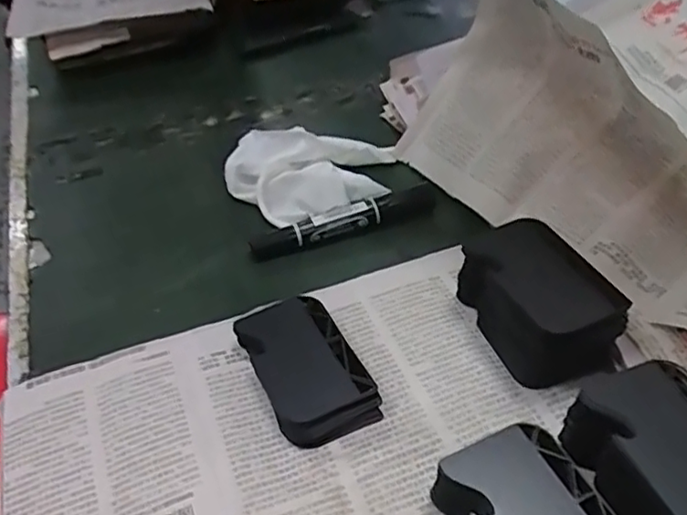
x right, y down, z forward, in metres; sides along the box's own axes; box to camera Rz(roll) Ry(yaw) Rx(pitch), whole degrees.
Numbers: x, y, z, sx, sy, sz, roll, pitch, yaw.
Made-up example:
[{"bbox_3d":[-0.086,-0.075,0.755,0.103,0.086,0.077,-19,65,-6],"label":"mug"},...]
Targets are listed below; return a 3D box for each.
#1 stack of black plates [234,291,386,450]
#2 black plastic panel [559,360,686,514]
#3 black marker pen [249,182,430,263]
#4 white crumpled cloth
[{"bbox_3d":[-0.022,0.062,0.360,0.055,0.016,0.092,-21,48,-17],"label":"stack of black plates"},{"bbox_3d":[0.148,0.097,0.288,0.071,0.044,0.088,-15,47,-12],"label":"black plastic panel"},{"bbox_3d":[0.001,-0.027,0.453,0.140,0.018,0.019,-16,47,-12],"label":"black marker pen"},{"bbox_3d":[-0.028,-0.067,0.494,0.131,0.034,0.086,-1,46,1],"label":"white crumpled cloth"}]

